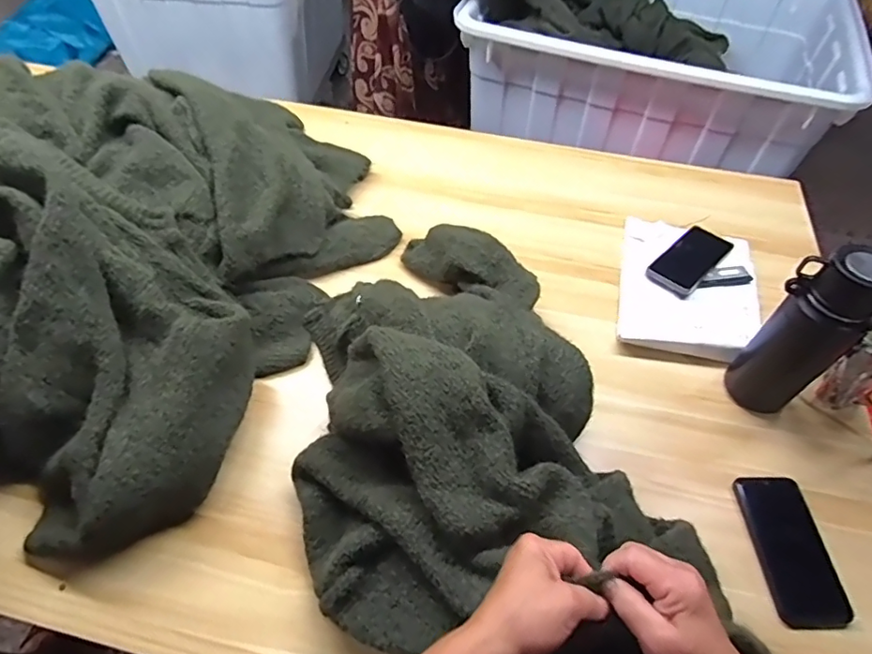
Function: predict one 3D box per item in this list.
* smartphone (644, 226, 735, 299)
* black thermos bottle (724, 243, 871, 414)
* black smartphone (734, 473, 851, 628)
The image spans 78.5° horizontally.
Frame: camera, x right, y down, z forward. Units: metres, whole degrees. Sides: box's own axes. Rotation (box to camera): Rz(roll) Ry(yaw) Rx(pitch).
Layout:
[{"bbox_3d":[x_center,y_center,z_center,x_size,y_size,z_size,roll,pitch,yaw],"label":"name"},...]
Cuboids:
[{"bbox_3d":[0.421,-0.115,0.881,0.075,0.016,0.176,38,59,26],"label":"smartphone"},{"bbox_3d":[0.448,0.003,0.642,0.081,0.232,0.085,-29,57,-23],"label":"black thermos bottle"},{"bbox_3d":[0.411,0.253,0.615,0.083,0.014,0.162,0,51,-2],"label":"black smartphone"}]

